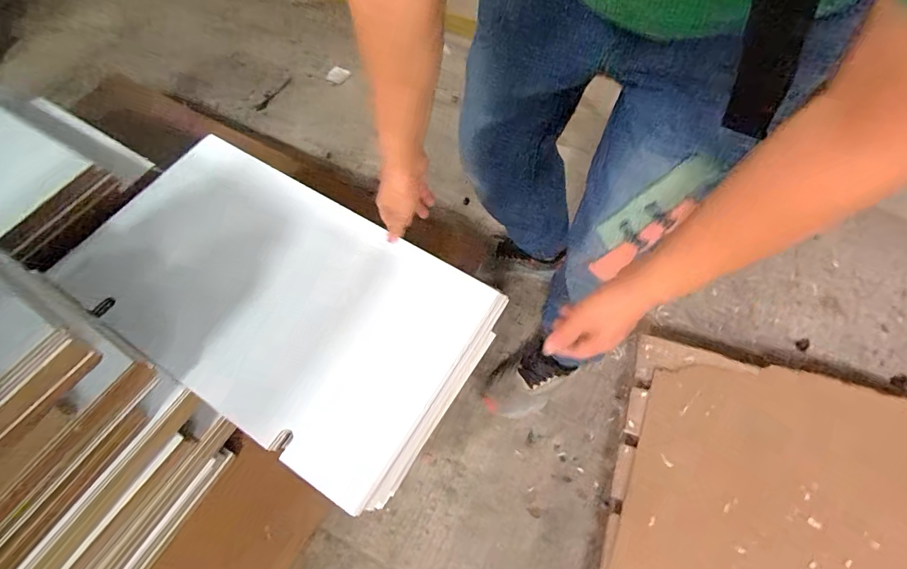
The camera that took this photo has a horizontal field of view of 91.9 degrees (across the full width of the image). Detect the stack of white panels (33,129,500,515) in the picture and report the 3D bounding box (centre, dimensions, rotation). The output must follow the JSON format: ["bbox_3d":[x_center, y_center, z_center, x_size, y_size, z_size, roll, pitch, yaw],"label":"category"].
[{"bbox_3d":[-0.246,0.005,0.654,0.584,0.048,0.367,32,55,8],"label":"stack of white panels"}]

